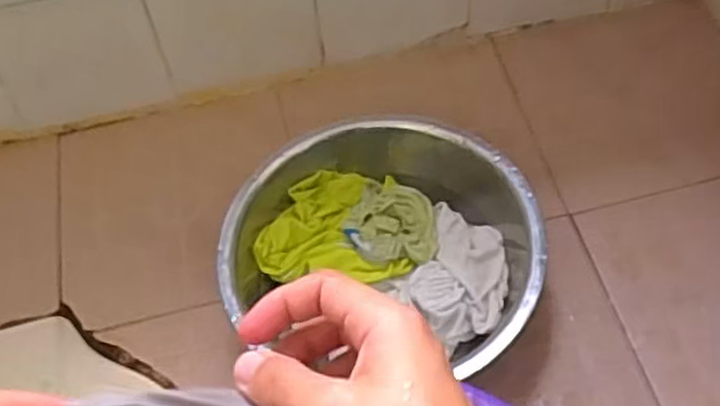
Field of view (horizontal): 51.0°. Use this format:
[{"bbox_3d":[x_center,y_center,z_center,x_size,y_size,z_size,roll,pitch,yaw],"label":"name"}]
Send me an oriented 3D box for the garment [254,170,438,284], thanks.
[{"bbox_3d":[-0.010,0.022,0.834,0.192,0.058,0.152,9,55,10],"label":"garment"}]

